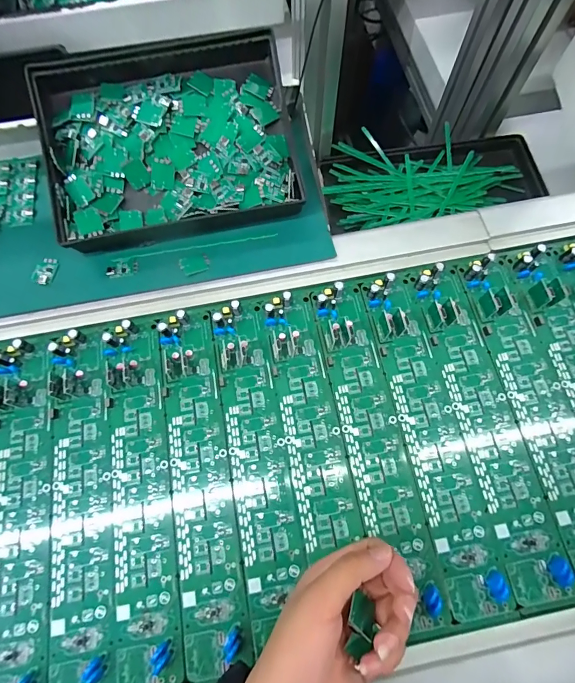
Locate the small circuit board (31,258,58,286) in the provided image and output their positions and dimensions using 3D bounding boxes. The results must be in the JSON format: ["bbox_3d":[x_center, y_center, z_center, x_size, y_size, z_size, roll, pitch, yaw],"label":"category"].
[{"bbox_3d":[-0.230,-0.067,0.373,0.019,0.004,0.028,12,73,4],"label":"small circuit board"}]

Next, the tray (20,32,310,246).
[{"bbox_3d":[-0.109,-0.188,0.381,0.223,0.045,0.176,-12,85,-4],"label":"tray"}]

